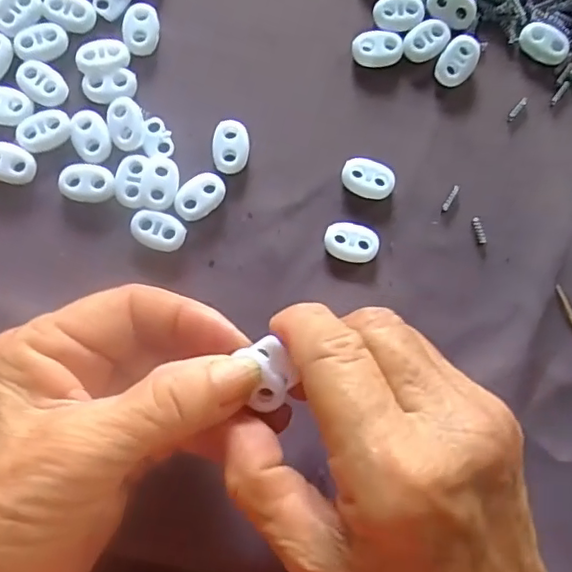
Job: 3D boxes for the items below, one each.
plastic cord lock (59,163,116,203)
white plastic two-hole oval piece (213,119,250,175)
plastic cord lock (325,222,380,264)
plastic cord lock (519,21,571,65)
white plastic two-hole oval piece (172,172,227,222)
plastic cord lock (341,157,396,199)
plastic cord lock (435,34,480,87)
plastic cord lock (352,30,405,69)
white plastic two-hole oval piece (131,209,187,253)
[{"bbox_3d":[-0.082,-0.043,0.242,0.022,0.004,0.016,5,81,-4],"label":"plastic cord lock"},{"bbox_3d":[-0.023,-0.059,0.249,0.015,0.005,0.023,5,81,-4],"label":"white plastic two-hole oval piece"},{"bbox_3d":[0.028,-0.018,0.245,0.023,0.006,0.015,15,80,-2],"label":"plastic cord lock"},{"bbox_3d":[0.116,-0.109,0.261,0.022,0.007,0.014,28,80,0],"label":"plastic cord lock"},{"bbox_3d":[-0.036,-0.038,0.244,0.024,0.004,0.014,-41,86,-9],"label":"white plastic two-hole oval piece"},{"bbox_3d":[0.035,-0.046,0.249,0.022,0.006,0.015,22,80,-1],"label":"plastic cord lock"},{"bbox_3d":[0.076,-0.100,0.258,0.015,0.008,0.023,28,80,0],"label":"plastic cord lock"},{"bbox_3d":[0.041,-0.106,0.258,0.022,0.005,0.015,-2,81,-5],"label":"plastic cord lock"},{"bbox_3d":[-0.053,-0.023,0.242,0.022,0.005,0.015,15,80,-2],"label":"white plastic two-hole oval piece"}]

